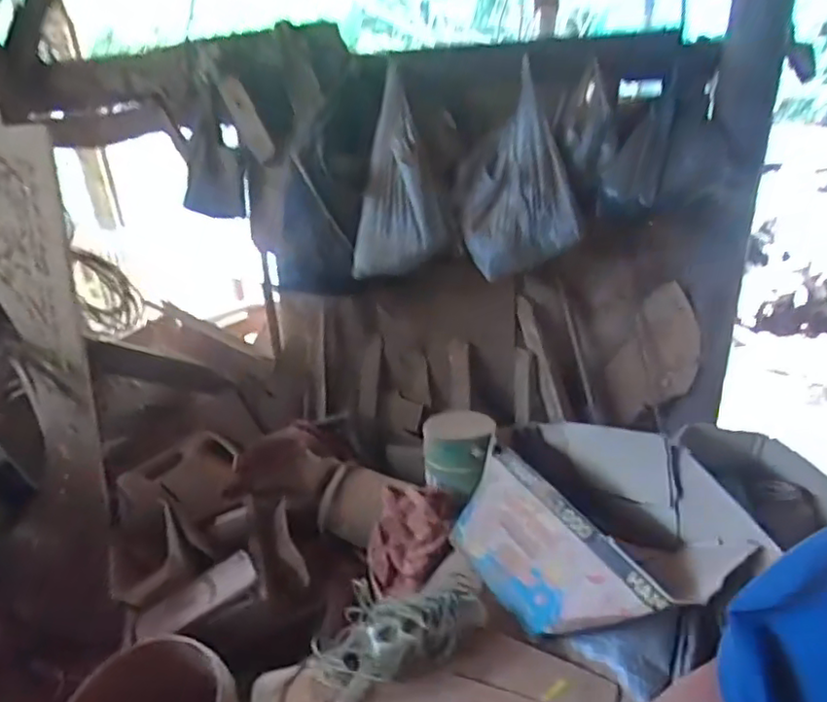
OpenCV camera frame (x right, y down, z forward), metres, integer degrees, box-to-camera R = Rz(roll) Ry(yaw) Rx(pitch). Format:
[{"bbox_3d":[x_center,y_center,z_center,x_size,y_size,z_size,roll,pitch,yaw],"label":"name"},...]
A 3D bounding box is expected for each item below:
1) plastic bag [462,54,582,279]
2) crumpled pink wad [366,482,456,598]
[{"bbox_3d":[0.229,-0.363,1.335,0.235,0.385,0.134,4,29,13],"label":"plastic bag"},{"bbox_3d":[-0.007,0.422,1.400,0.188,0.133,0.232,-1,28,3],"label":"crumpled pink wad"}]

